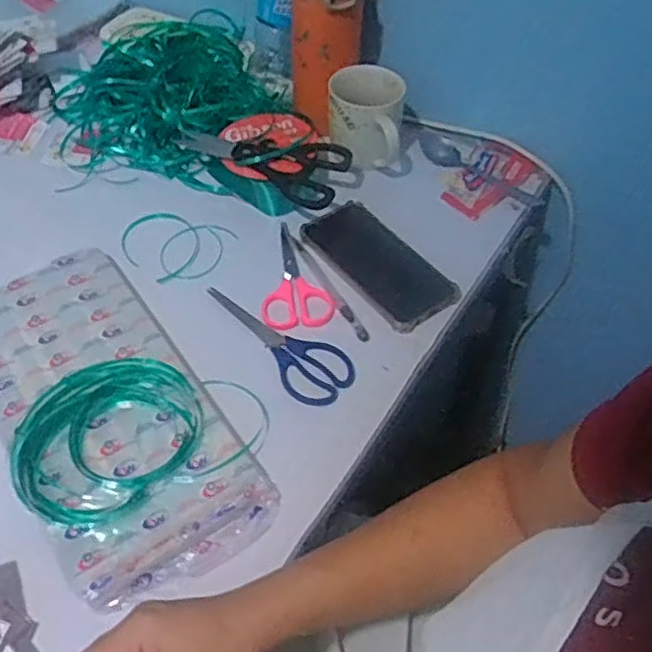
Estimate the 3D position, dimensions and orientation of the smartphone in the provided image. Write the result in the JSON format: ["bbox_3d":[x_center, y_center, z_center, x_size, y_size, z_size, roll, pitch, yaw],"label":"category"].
[{"bbox_3d":[0.050,-0.064,0.691,0.076,0.010,0.162,-38,65,-14],"label":"smartphone"}]

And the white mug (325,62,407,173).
[{"bbox_3d":[0.043,-0.230,0.775,0.083,0.092,0.078,5,51,3],"label":"white mug"}]

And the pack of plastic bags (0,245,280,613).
[{"bbox_3d":[-0.192,0.065,0.593,0.156,0.026,0.338,-29,57,-22],"label":"pack of plastic bags"}]

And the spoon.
[{"bbox_3d":[0.166,-0.176,0.792,0.036,0.015,0.162,-31,58,-23],"label":"spoon"}]

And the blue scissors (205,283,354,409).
[{"bbox_3d":[-0.043,0.007,0.651,0.062,0.004,0.169,-33,59,-24],"label":"blue scissors"}]

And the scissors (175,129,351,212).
[{"bbox_3d":[-0.075,-0.180,0.752,0.192,0.023,0.072,15,65,10],"label":"scissors"}]

